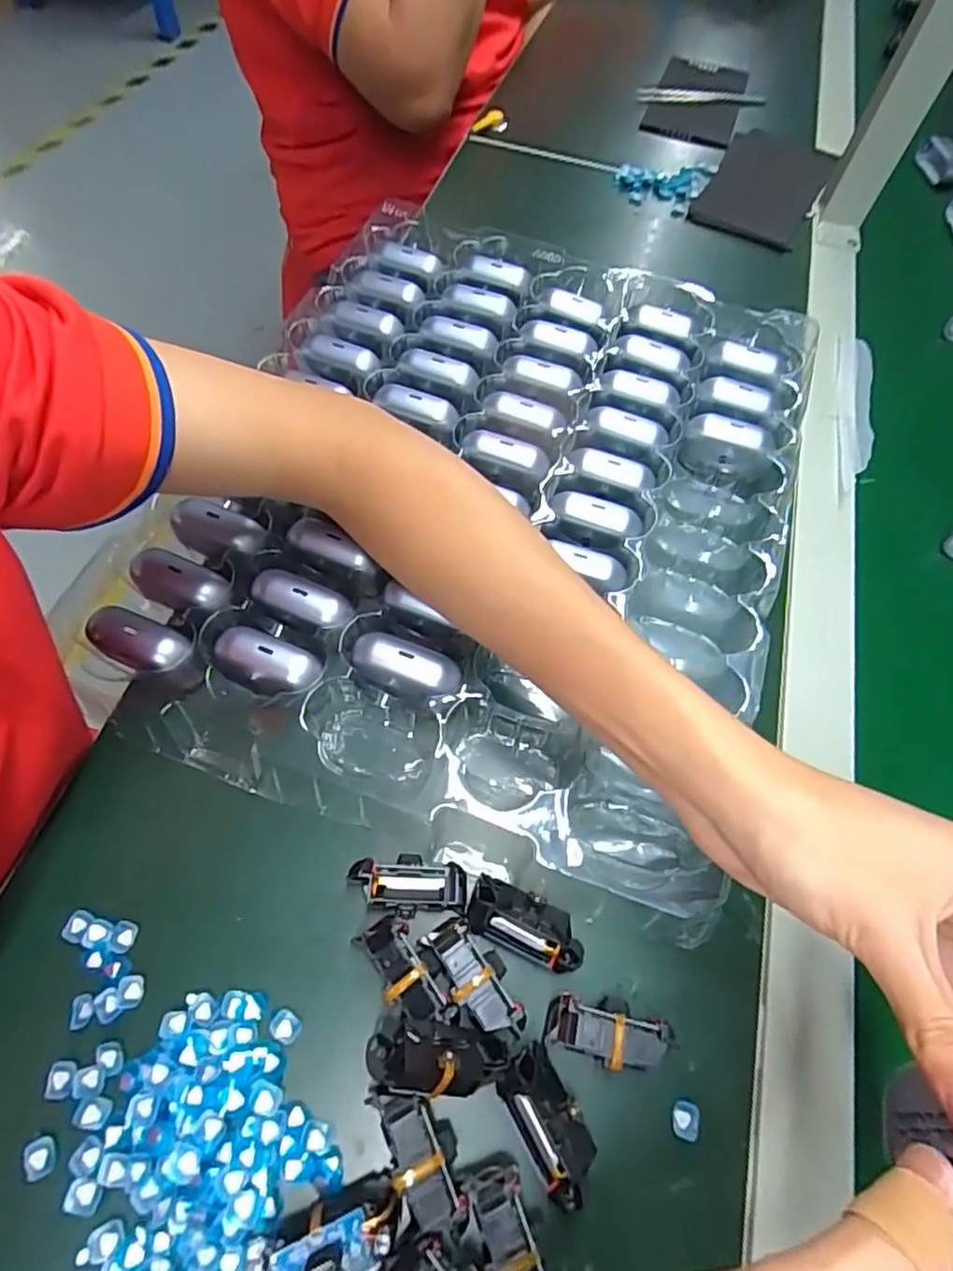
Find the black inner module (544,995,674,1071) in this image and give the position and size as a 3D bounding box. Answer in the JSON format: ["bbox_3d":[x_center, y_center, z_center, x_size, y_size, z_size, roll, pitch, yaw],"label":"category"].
[{"bbox_3d":[0.056,0.170,0.267,0.053,0.021,0.022,12,62,2],"label":"black inner module"}]

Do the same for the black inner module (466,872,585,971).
[{"bbox_3d":[0.024,0.129,0.279,0.054,0.013,0.025,24,63,8],"label":"black inner module"}]

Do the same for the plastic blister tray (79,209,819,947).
[{"bbox_3d":[0.019,-0.100,0.388,0.342,0.036,0.438,18,62,5],"label":"plastic blister tray"}]

